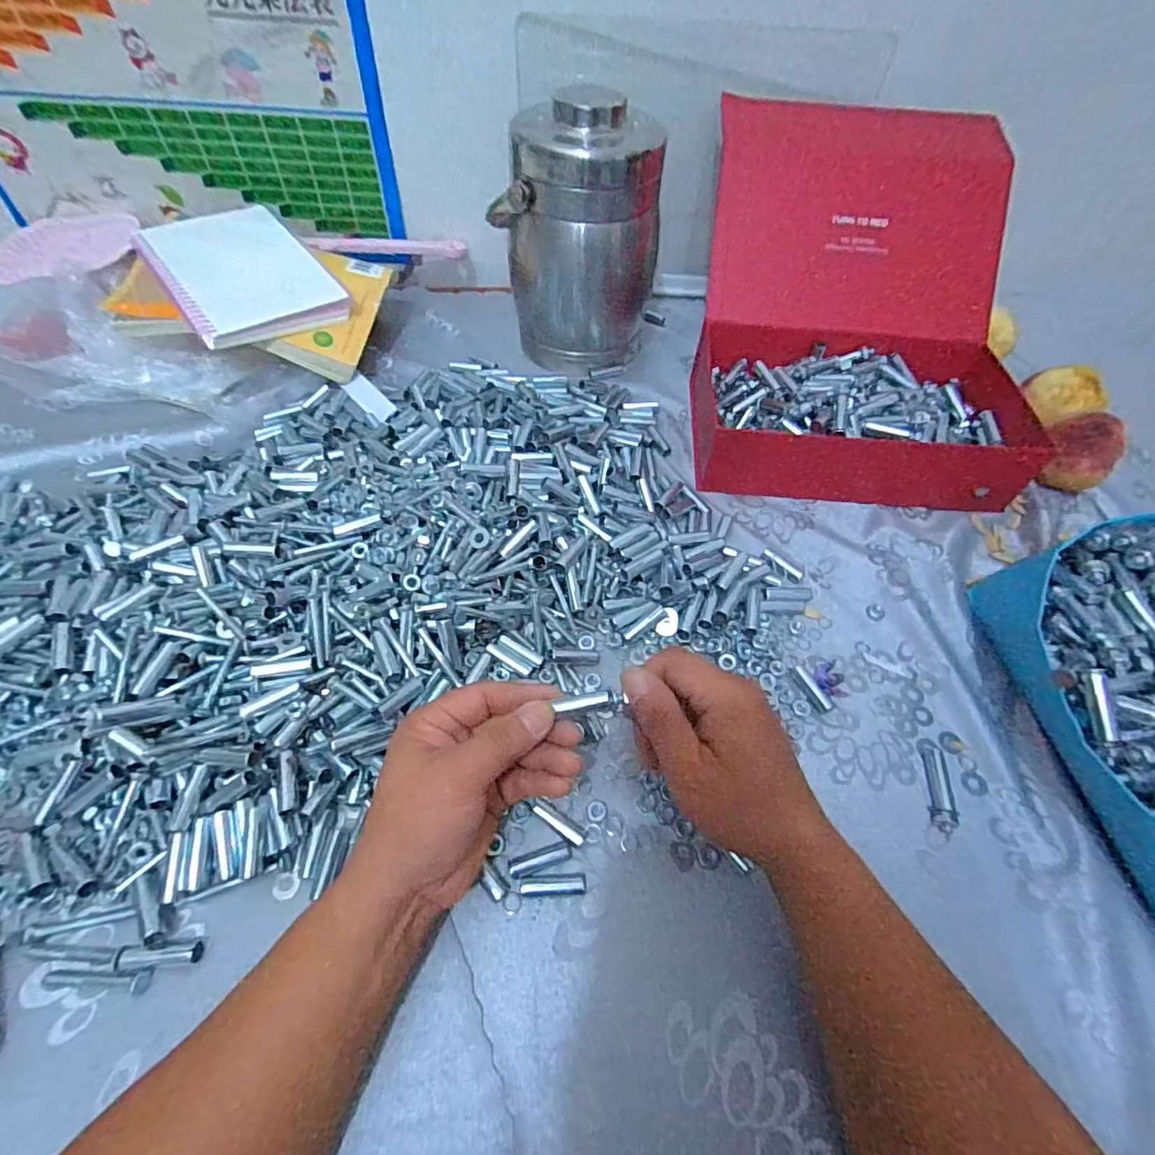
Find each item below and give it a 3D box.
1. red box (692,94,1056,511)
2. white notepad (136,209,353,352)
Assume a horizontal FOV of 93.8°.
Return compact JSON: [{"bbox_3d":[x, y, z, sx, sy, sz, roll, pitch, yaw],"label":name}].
[{"bbox_3d":[0.286,-0.271,0.544,0.303,0.200,0.340,6,55,1],"label":"red box"},{"bbox_3d":[-0.365,-0.329,0.581,0.144,0.021,0.206,-35,70,-23],"label":"white notepad"}]

